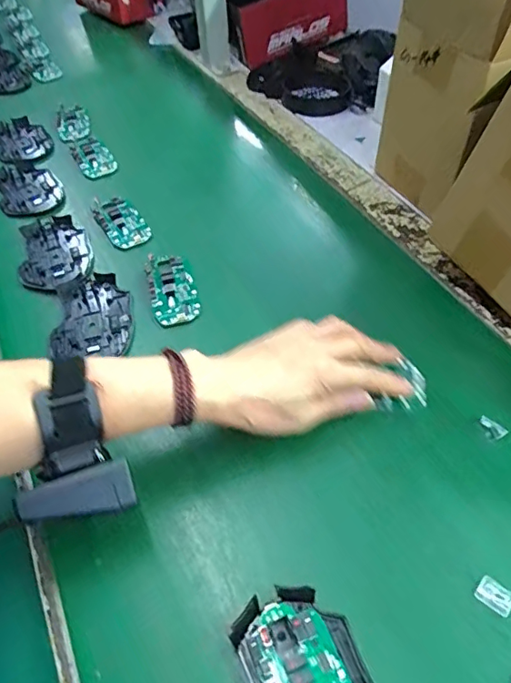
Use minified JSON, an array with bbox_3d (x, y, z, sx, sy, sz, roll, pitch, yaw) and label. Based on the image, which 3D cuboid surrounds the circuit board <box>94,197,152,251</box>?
[{"bbox_3d":[-0.152,-0.136,0.588,0.046,0.007,0.085,-27,54,-18],"label":"circuit board"}]

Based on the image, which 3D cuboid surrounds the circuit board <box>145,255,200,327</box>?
[{"bbox_3d":[-0.083,-0.056,0.513,0.043,0.016,0.085,-14,51,-8],"label":"circuit board"}]

